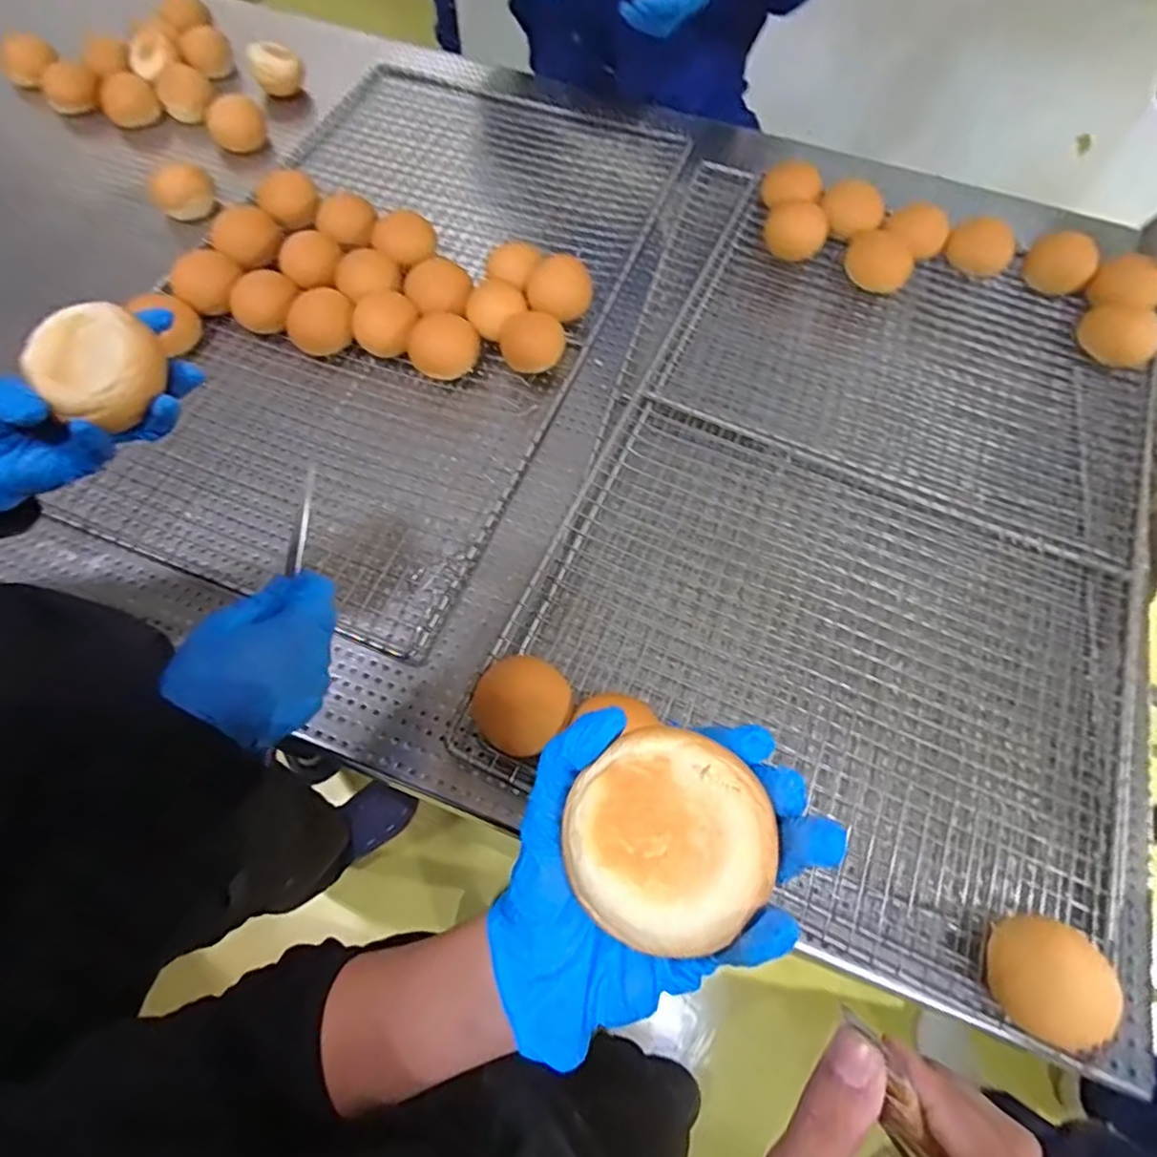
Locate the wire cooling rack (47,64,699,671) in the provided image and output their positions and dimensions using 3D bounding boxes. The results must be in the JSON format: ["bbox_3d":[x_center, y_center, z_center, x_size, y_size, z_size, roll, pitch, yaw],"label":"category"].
[{"bbox_3d":[-0.215,-0.369,0.802,0.512,0.035,0.871,19,65,8],"label":"wire cooling rack"}]

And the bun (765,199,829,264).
[{"bbox_3d":[0.281,-0.451,0.814,0.076,0.051,0.080,19,65,8],"label":"bun"}]

